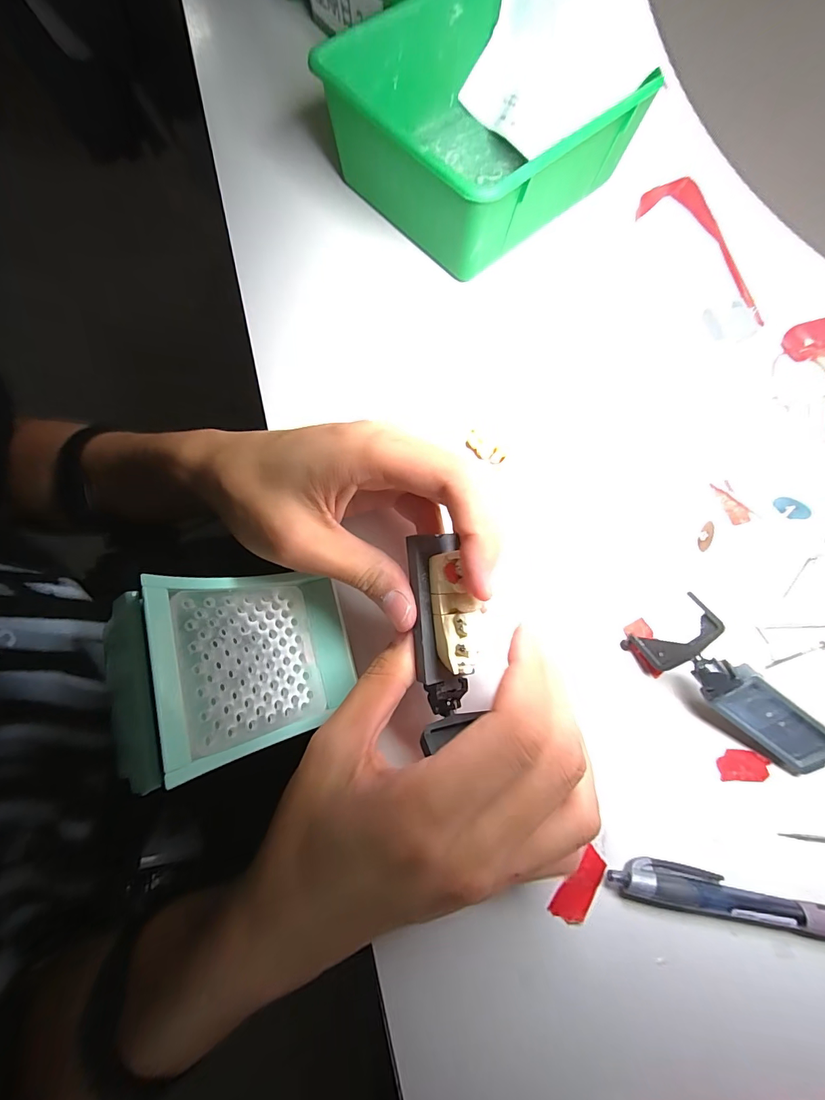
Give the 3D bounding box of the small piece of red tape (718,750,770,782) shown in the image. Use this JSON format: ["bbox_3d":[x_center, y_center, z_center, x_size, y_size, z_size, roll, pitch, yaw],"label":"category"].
[{"bbox_3d":[0.168,0.109,0.202,0.026,0.004,0.014,1,75,-1],"label":"small piece of red tape"}]

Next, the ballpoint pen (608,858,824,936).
[{"bbox_3d":[0.160,0.161,0.184,0.137,0.010,0.016,10,75,1],"label":"ballpoint pen"}]

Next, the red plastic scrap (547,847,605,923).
[{"bbox_3d":[0.078,0.157,0.186,0.013,0.004,0.032,39,78,8],"label":"red plastic scrap"}]

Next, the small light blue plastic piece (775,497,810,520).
[{"bbox_3d":[0.219,-0.024,0.232,0.004,0.013,0.017,-43,80,-11],"label":"small light blue plastic piece"}]

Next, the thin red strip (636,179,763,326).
[{"bbox_3d":[0.220,-0.216,0.287,0.049,0.012,0.124,-31,78,-9],"label":"thin red strip"}]

